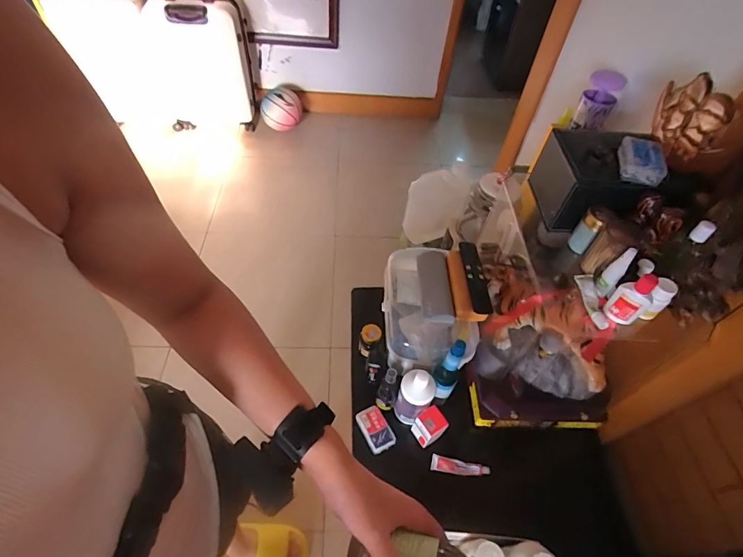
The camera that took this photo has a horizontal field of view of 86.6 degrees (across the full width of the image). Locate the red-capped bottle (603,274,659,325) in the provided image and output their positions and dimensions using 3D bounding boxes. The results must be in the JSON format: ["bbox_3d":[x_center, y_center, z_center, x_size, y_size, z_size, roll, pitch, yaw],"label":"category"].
[{"bbox_3d":[0.344,0.027,0.522,0.031,0.069,0.041,-33,61,-26],"label":"red-capped bottle"}]

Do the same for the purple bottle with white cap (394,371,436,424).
[{"bbox_3d":[0.081,0.219,0.738,0.063,0.141,0.059,27,55,16],"label":"purple bottle with white cap"}]

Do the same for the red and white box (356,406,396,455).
[{"bbox_3d":[0.008,0.289,0.756,0.048,0.013,0.081,-23,57,-20],"label":"red and white box"}]

